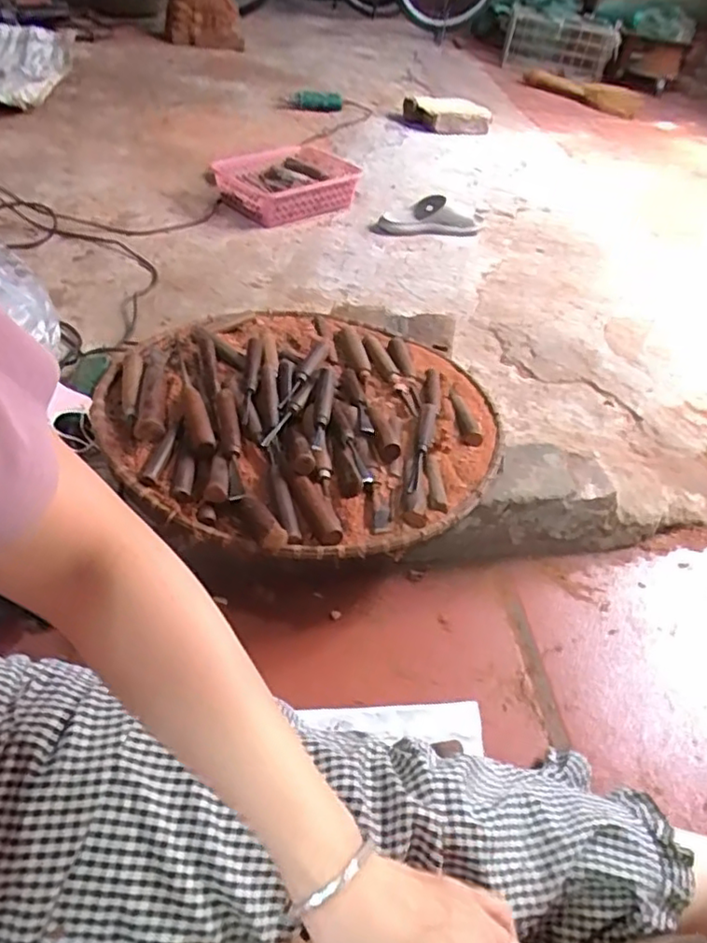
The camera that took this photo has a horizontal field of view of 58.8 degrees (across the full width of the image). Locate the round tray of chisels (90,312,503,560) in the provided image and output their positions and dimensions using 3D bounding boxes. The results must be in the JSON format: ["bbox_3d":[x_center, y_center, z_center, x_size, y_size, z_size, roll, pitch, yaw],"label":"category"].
[{"bbox_3d":[-0.061,-0.090,0.823,0.492,0.042,0.506,4,44,-4],"label":"round tray of chisels"}]

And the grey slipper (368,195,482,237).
[{"bbox_3d":[0.155,-0.564,1.385,0.248,0.066,0.099,-9,46,-16],"label":"grey slipper"}]

